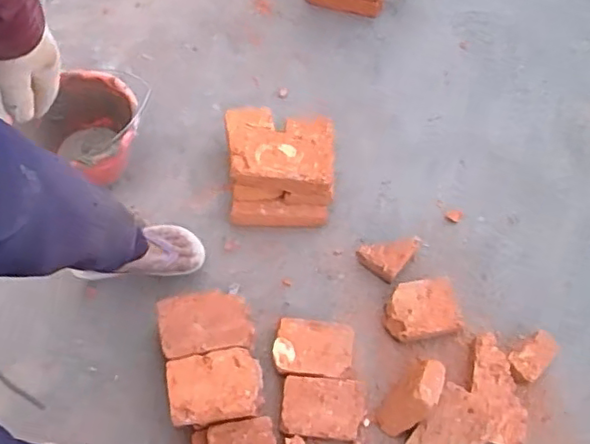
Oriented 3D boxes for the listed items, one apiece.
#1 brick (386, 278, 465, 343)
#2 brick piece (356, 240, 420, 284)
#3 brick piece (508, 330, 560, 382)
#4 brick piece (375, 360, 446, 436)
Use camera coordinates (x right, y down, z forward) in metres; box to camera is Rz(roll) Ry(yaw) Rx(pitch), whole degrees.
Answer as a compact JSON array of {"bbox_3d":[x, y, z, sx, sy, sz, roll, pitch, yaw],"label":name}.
[{"bbox_3d":[0.247,0.171,1.189,0.138,0.076,0.113,-6,65,-5],"label":"brick"},{"bbox_3d":[0.191,0.063,1.255,0.092,0.053,0.091,36,68,14],"label":"brick piece"},{"bbox_3d":[0.456,0.254,1.155,0.103,0.051,0.059,-35,70,-17],"label":"brick piece"},{"bbox_3d":[0.217,0.318,1.102,0.069,0.103,0.151,41,70,16],"label":"brick piece"}]

